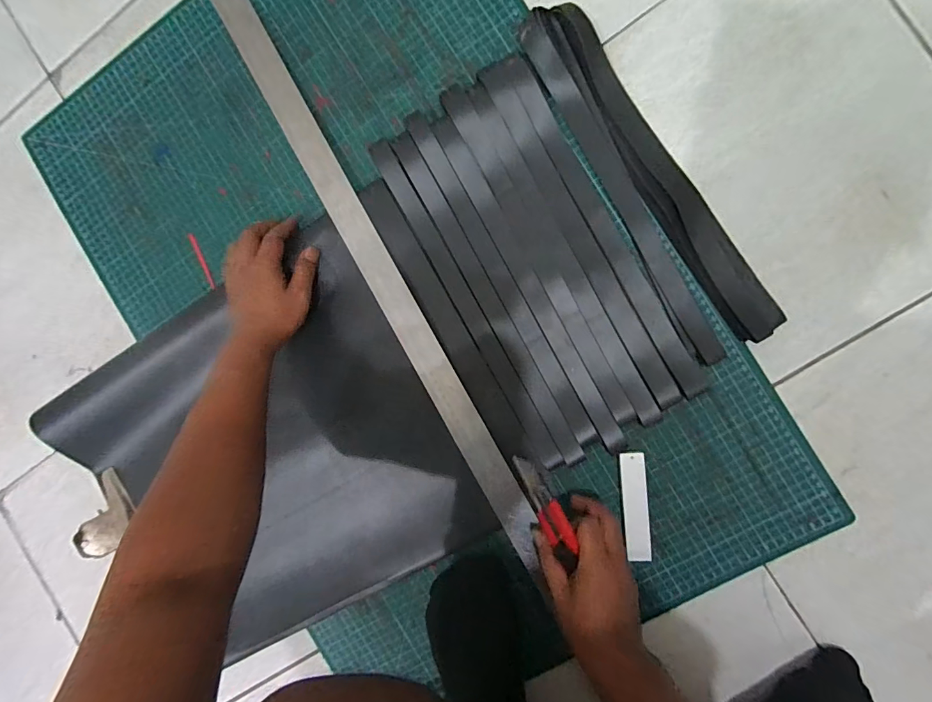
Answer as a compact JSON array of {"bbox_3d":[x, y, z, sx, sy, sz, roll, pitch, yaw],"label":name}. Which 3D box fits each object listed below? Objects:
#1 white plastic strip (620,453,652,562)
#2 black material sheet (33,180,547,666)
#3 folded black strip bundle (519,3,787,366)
[{"bbox_3d":[0.186,0.169,0.448,0.025,0.011,0.116,-4,93,8],"label":"white plastic strip"},{"bbox_3d":[-0.200,0.103,0.485,0.484,0.031,0.405,-33,88,9],"label":"black material sheet"},{"bbox_3d":[0.180,-0.171,0.424,0.090,0.029,0.390,-33,88,8],"label":"folded black strip bundle"}]

